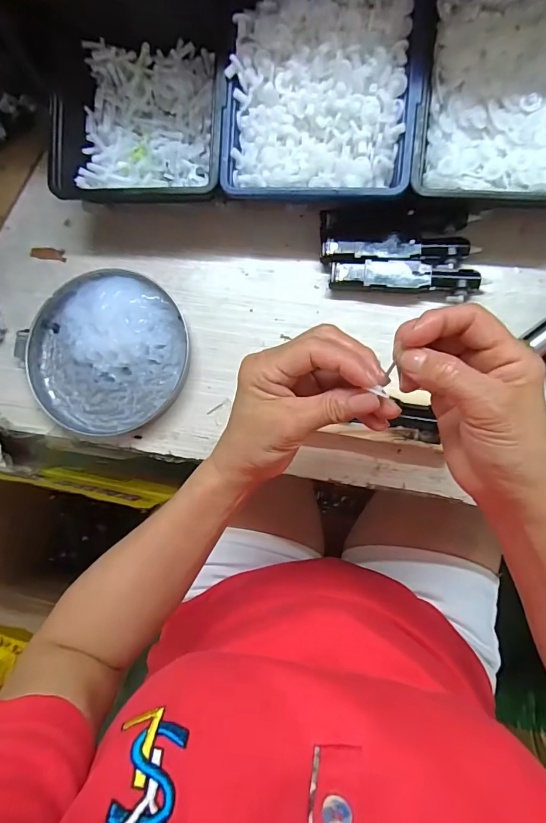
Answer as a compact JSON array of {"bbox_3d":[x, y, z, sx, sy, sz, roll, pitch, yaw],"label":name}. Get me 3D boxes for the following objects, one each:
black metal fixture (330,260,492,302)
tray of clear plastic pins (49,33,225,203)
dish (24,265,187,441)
[{"bbox_3d":[0.110,-0.109,0.351,0.121,0.022,0.026,5,85,6],"label":"black metal fixture"},{"bbox_3d":[-0.109,-0.249,0.370,0.143,0.062,0.144,2,85,6],"label":"tray of clear plastic pins"},{"bbox_3d":[-0.147,-0.053,0.374,0.141,0.022,0.140,-1,85,6],"label":"dish"}]

